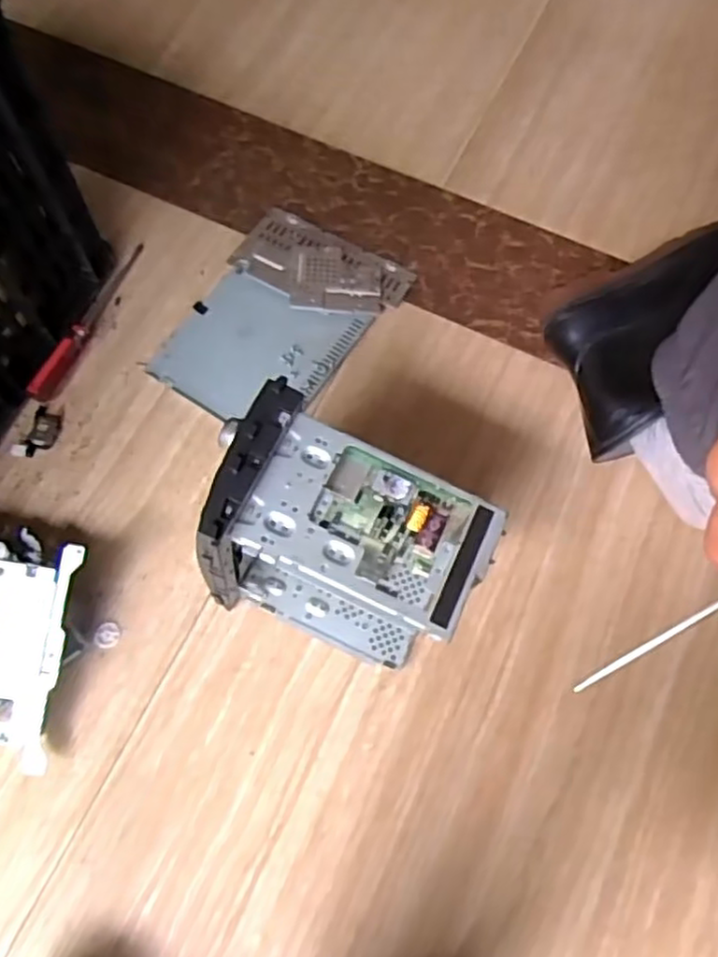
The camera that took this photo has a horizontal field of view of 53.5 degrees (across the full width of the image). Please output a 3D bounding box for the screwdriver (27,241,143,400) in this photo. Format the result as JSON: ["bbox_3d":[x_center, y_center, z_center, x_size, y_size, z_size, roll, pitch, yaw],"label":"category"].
[{"bbox_3d":[-0.270,-0.161,0.709,0.018,0.019,0.195,20,69,6],"label":"screwdriver"}]

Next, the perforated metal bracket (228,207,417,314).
[{"bbox_3d":[-0.041,-0.216,0.735,0.172,0.017,0.098,29,71,10],"label":"perforated metal bracket"}]

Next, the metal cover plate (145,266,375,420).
[{"bbox_3d":[-0.101,-0.132,0.704,0.157,0.016,0.156,31,71,10],"label":"metal cover plate"}]

